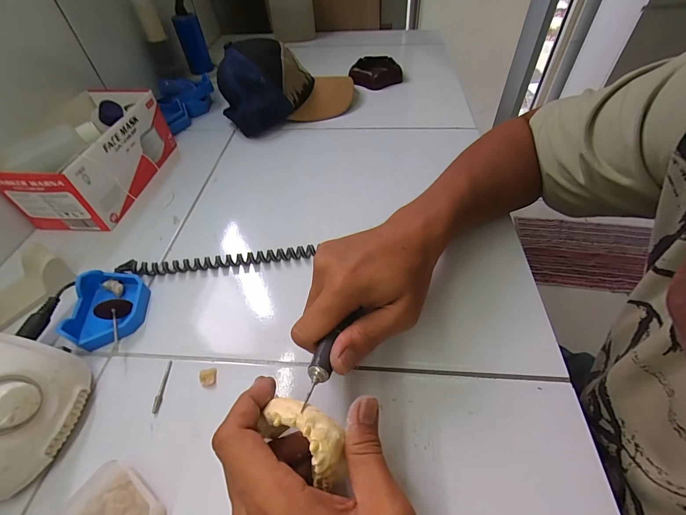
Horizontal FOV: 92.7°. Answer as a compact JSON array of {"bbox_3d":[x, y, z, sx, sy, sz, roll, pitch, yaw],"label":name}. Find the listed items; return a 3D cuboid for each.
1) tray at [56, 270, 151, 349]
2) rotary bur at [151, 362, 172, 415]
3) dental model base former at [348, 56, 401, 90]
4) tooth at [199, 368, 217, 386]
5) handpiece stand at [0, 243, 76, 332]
[{"bbox_3d":[-0.230,0.044,0.319,0.062,0.029,0.077,-13,51,-9],"label":"tray"},{"bbox_3d":[-0.153,0.109,0.278,0.005,0.004,0.043,-1,50,1],"label":"rotary bur"},{"bbox_3d":[0.067,-0.369,0.654,0.099,0.029,0.107,4,50,8],"label":"dental model base former"},{"bbox_3d":[-0.116,0.102,0.280,0.013,0.006,0.015,-8,50,-5],"label":"tooth"},{"bbox_3d":[-0.335,0.031,0.337,0.059,0.028,0.084,25,55,21],"label":"handpiece stand"}]

